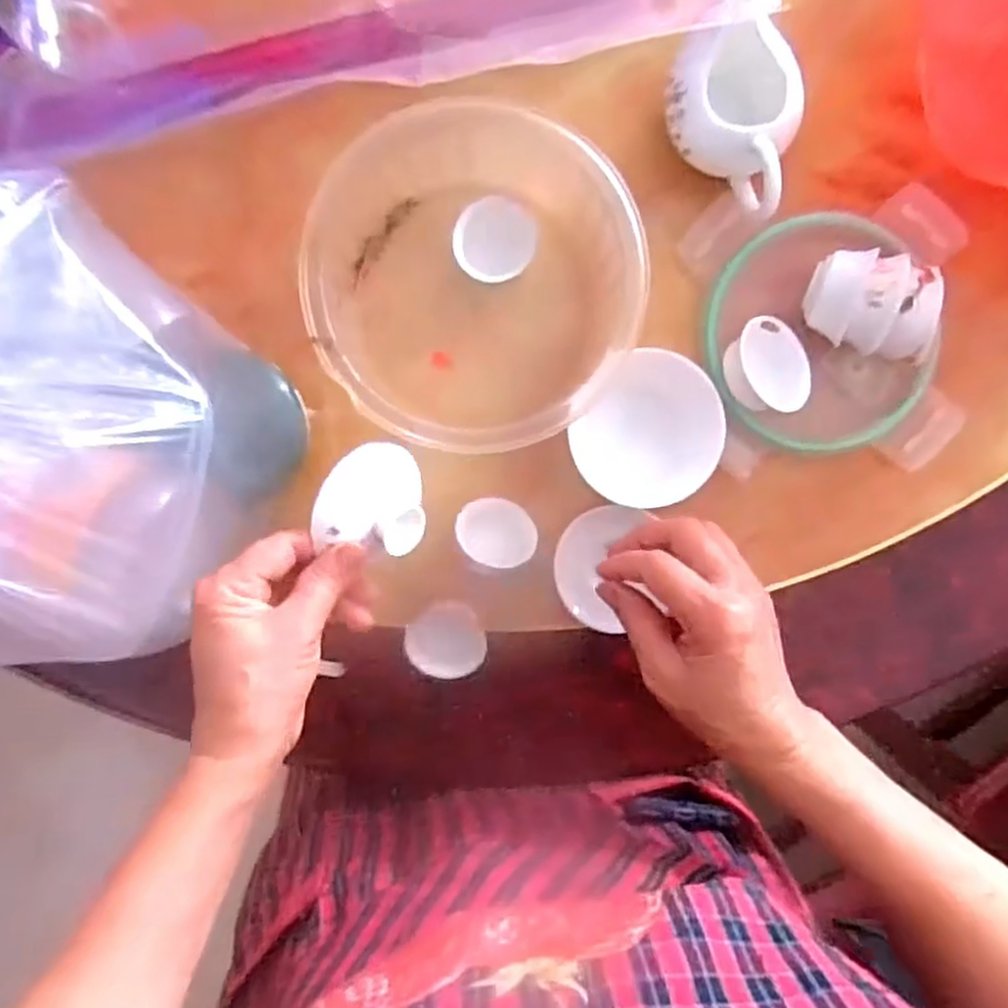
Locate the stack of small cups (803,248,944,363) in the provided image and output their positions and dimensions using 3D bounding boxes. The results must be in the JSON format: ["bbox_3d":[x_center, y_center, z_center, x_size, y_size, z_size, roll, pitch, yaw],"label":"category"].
[{"bbox_3d":[0.204,-0.111,0.423,0.064,0.042,0.052,7,95,-3],"label":"stack of small cups"}]

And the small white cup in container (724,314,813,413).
[{"bbox_3d":[0.151,-0.078,0.438,0.053,0.021,0.053,4,79,-20],"label":"small white cup in container"}]

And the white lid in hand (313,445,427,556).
[{"bbox_3d":[-0.066,-0.003,0.382,0.056,0.012,0.055,10,72,-29],"label":"white lid in hand"}]

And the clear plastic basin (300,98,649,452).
[{"bbox_3d":[-0.019,-0.107,0.414,0.160,0.086,0.146,15,95,-3],"label":"clear plastic basin"}]

